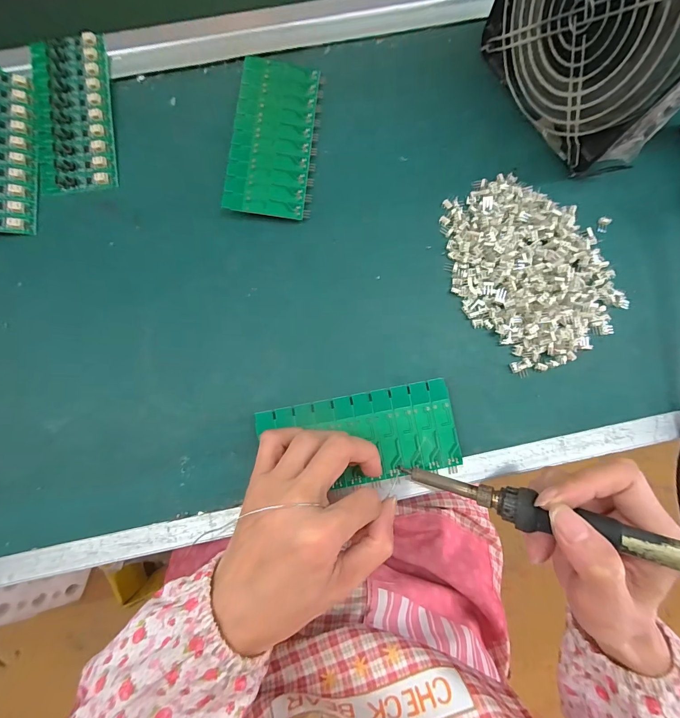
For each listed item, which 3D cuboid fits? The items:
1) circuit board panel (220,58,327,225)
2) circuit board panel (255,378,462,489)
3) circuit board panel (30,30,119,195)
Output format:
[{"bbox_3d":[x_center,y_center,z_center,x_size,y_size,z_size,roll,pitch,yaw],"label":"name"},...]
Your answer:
[{"bbox_3d":[-0.052,-0.183,0.275,0.066,0.014,0.140,5,82,0],"label":"circuit board panel"},{"bbox_3d":[0.015,0.056,0.236,0.134,0.004,0.060,-11,86,-2],"label":"circuit board panel"},{"bbox_3d":[-0.220,-0.203,0.275,0.062,0.012,0.132,-9,82,-2],"label":"circuit board panel"}]

